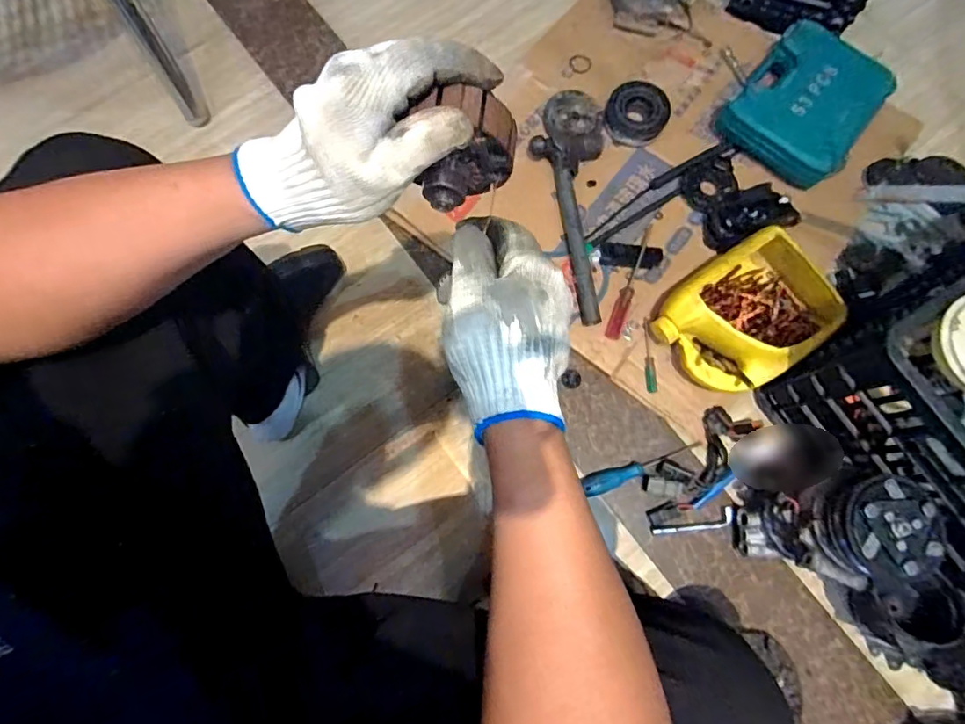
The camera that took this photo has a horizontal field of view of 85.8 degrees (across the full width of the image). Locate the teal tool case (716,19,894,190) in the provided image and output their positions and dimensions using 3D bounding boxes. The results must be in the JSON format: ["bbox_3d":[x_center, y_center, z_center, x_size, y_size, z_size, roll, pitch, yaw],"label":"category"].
[{"bbox_3d":[0.551,-0.440,0.884,0.211,0.061,0.266,41,80,10],"label":"teal tool case"}]

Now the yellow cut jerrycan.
[{"bbox_3d":[0.381,-0.064,0.765,0.226,0.105,0.177,-38,79,-9],"label":"yellow cut jerrycan"}]

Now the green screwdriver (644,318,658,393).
[{"bbox_3d":[0.253,-0.010,0.784,0.015,0.015,0.110,0,75,-2],"label":"green screwdriver"}]

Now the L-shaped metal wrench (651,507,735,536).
[{"bbox_3d":[0.305,0.236,0.752,0.118,0.015,0.023,-13,76,-5],"label":"L-shaped metal wrench"}]

